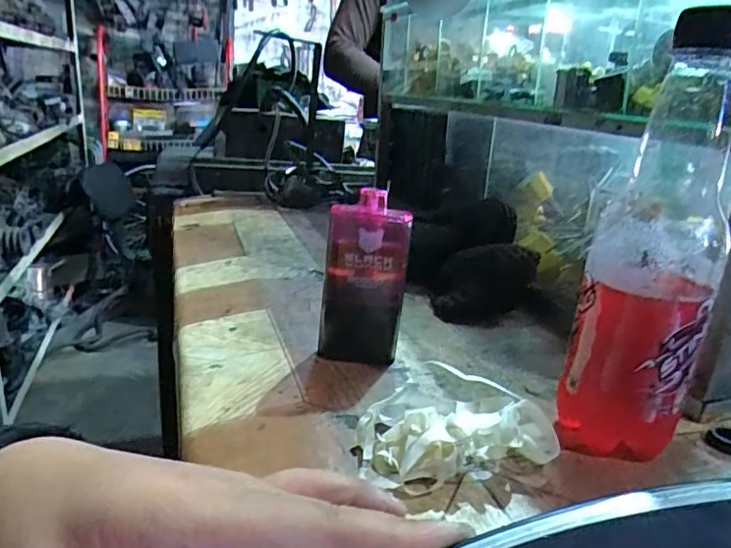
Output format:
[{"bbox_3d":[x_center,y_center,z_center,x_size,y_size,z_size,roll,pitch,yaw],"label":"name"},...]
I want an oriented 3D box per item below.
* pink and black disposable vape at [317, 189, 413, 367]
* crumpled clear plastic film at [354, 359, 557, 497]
[{"bbox_3d":[-0.001,0.004,0.328,0.047,0.099,0.018,3,18,-5],"label":"pink and black disposable vape"},{"bbox_3d":[0.040,0.069,0.255,0.087,0.032,0.056,-3,20,-23],"label":"crumpled clear plastic film"}]

